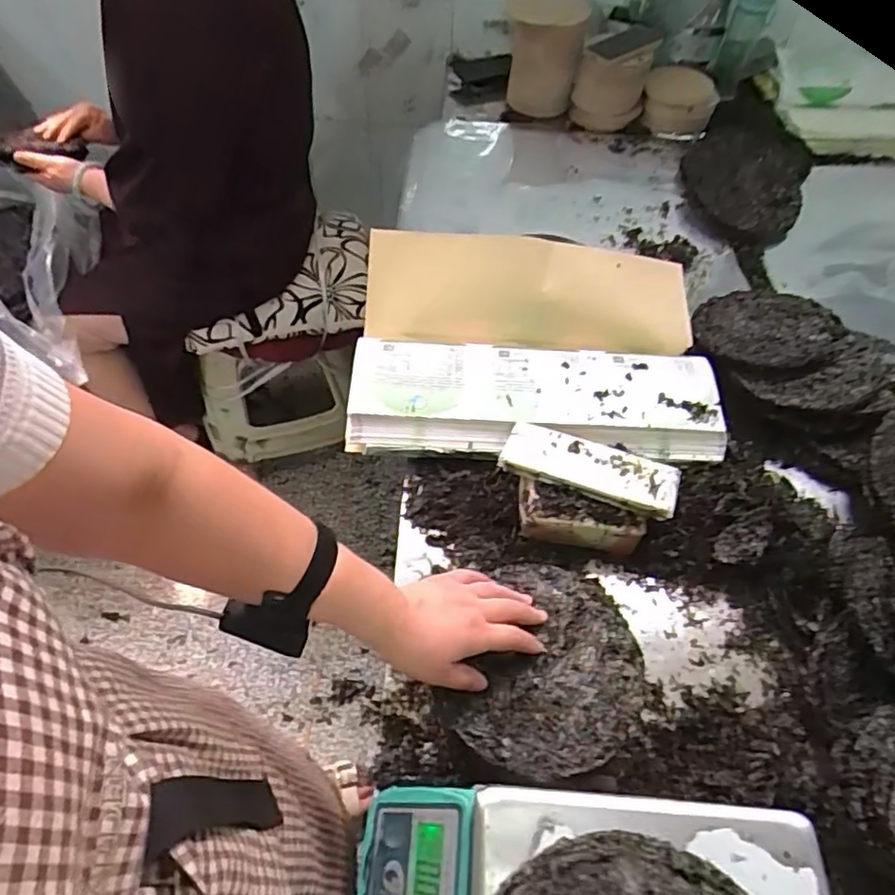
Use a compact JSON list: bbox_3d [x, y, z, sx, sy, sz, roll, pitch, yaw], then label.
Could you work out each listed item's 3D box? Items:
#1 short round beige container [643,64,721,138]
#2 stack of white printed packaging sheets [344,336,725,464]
[{"bbox_3d":[0.479,-0.716,1.287,0.142,0.086,0.157,18,55,11],"label":"short round beige container"},{"bbox_3d":[0.118,-0.066,0.835,0.491,0.048,0.170,3,54,1],"label":"stack of white printed packaging sheets"}]

